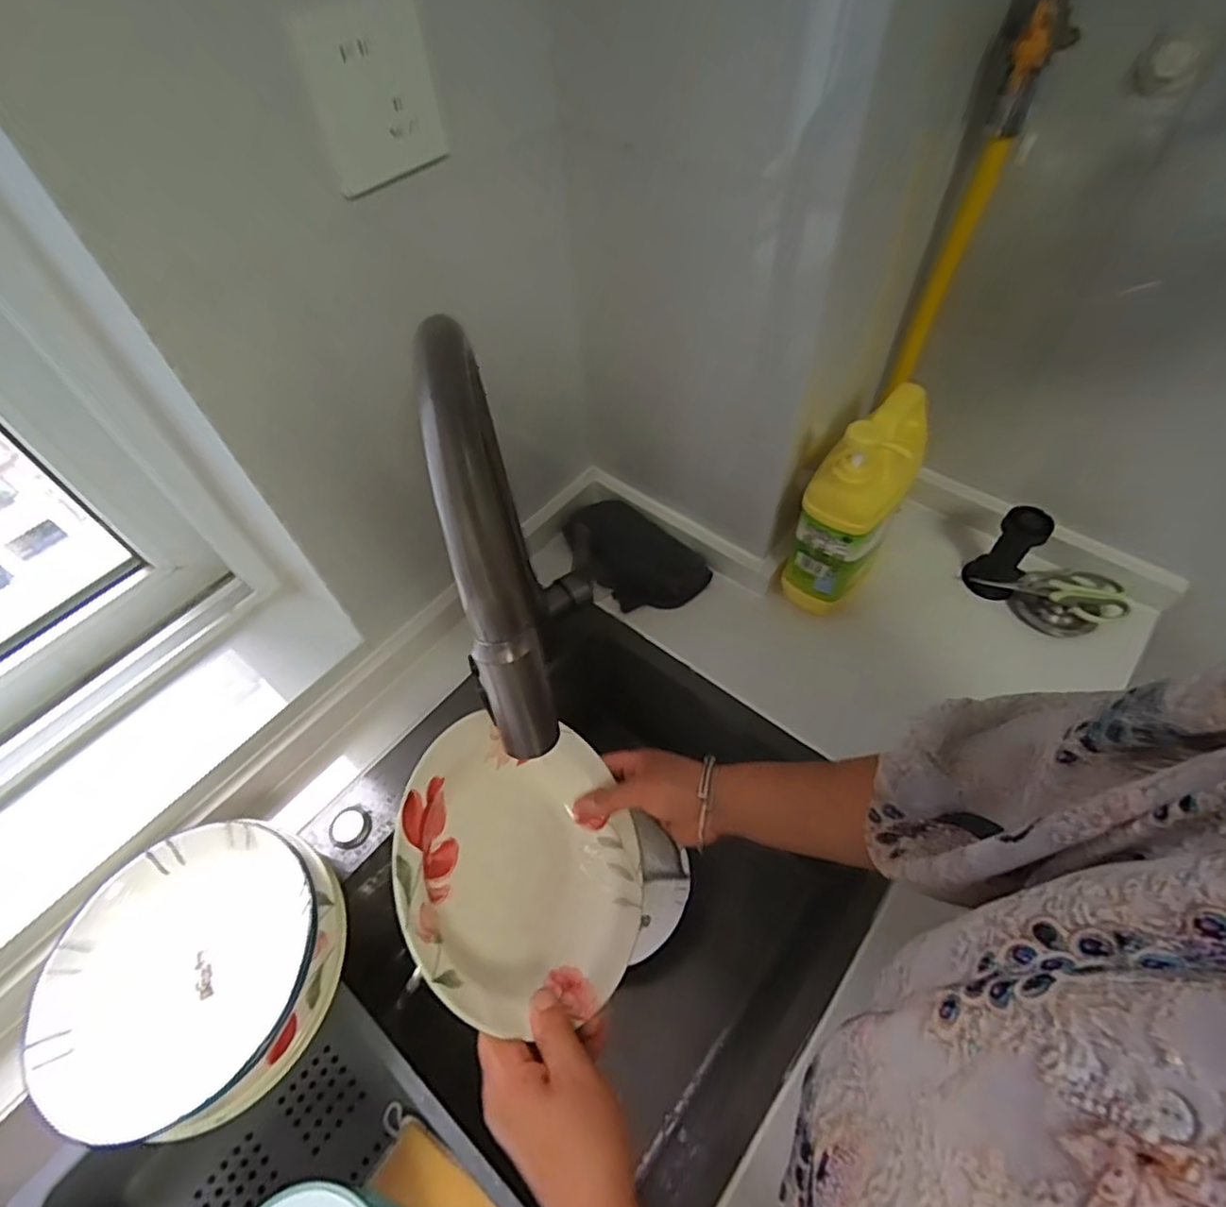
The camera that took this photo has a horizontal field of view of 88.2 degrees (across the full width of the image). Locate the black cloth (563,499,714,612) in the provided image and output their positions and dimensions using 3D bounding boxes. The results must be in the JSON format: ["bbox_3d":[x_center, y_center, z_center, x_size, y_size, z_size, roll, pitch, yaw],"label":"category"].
[{"bbox_3d":[0.024,-0.059,0.750,0.181,0.043,0.100,32,62,23],"label":"black cloth"}]

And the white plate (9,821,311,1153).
[{"bbox_3d":[-0.326,0.271,0.476,0.198,0.037,0.194,-1,54,2],"label":"white plate"}]

